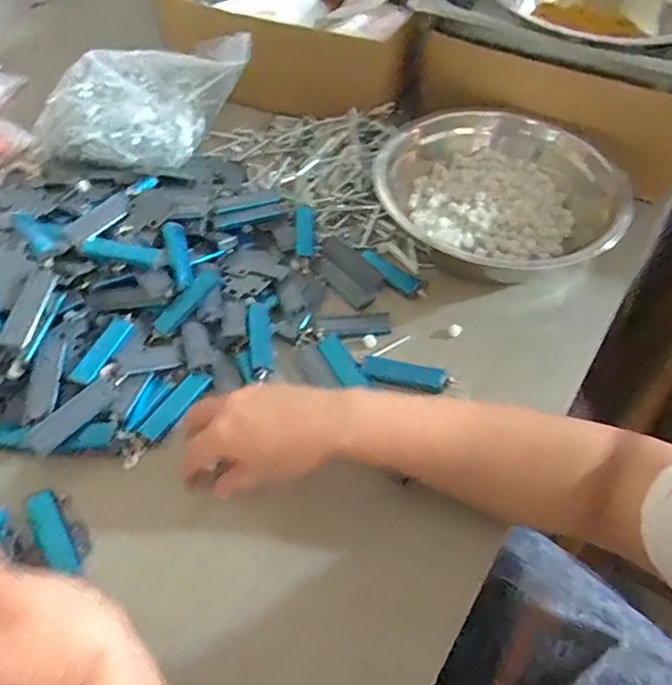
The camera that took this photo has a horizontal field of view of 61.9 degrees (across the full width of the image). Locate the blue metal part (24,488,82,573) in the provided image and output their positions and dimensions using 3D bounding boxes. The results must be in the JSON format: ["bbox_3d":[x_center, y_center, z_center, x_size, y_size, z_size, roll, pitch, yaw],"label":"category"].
[{"bbox_3d":[-0.214,0.142,0.425,0.022,0.011,0.072,-32,61,-22],"label":"blue metal part"}]

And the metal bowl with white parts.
[{"bbox_3d":[0.166,-0.156,0.601,0.245,0.067,0.247,1,54,-1],"label":"metal bowl with white parts"}]

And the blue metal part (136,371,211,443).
[{"bbox_3d":[-0.137,0.055,0.485,0.021,0.008,0.073,26,58,17],"label":"blue metal part"}]

